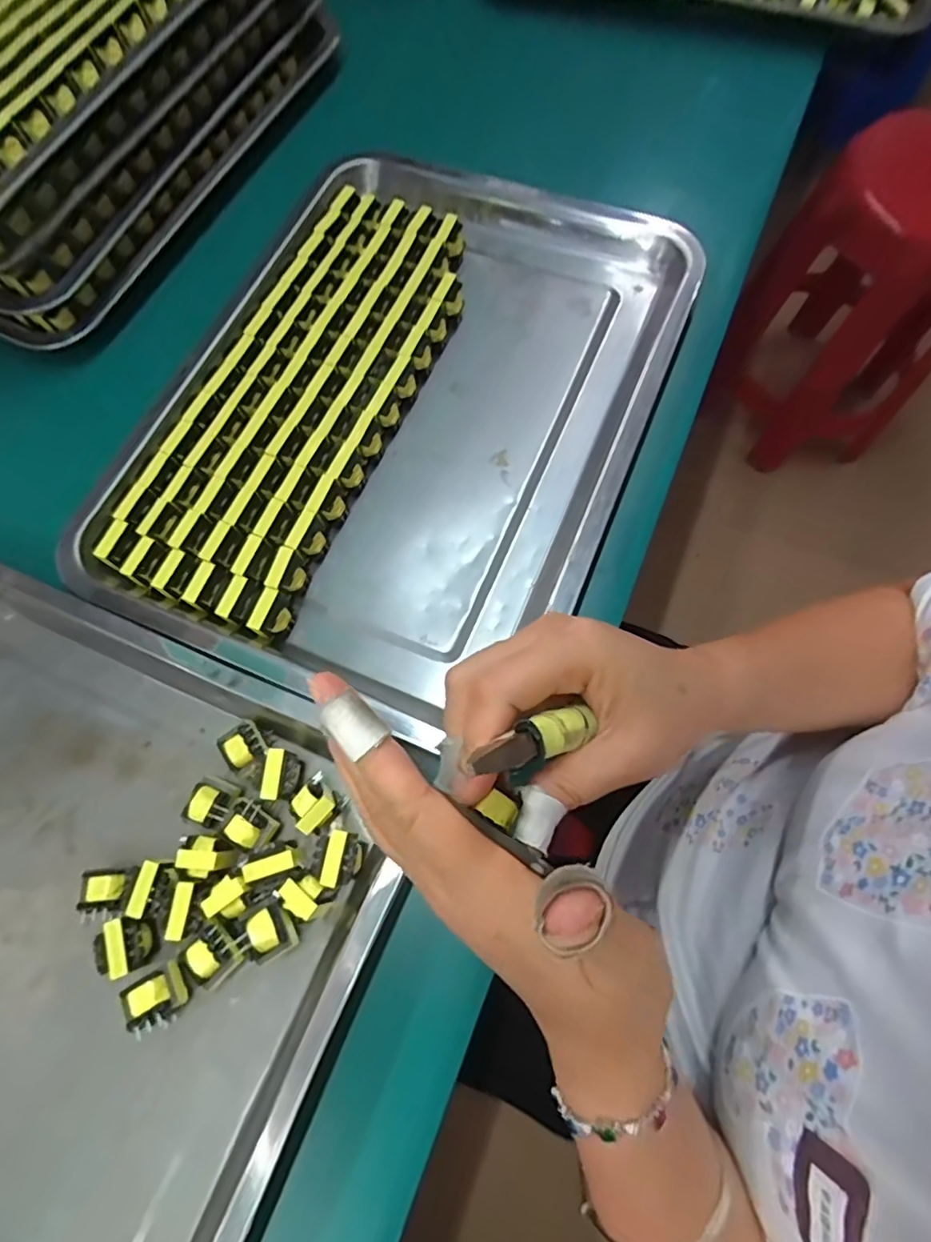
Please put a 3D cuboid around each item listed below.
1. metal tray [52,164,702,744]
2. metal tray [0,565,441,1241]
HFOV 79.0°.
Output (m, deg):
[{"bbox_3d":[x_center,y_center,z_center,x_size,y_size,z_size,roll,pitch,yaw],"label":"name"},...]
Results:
[{"bbox_3d":[-0.039,-0.145,0.355,0.288,0.030,0.384,22,74,5],"label":"metal tray"},{"bbox_3d":[-0.241,0.125,0.277,0.385,0.032,0.277,20,73,10],"label":"metal tray"}]

